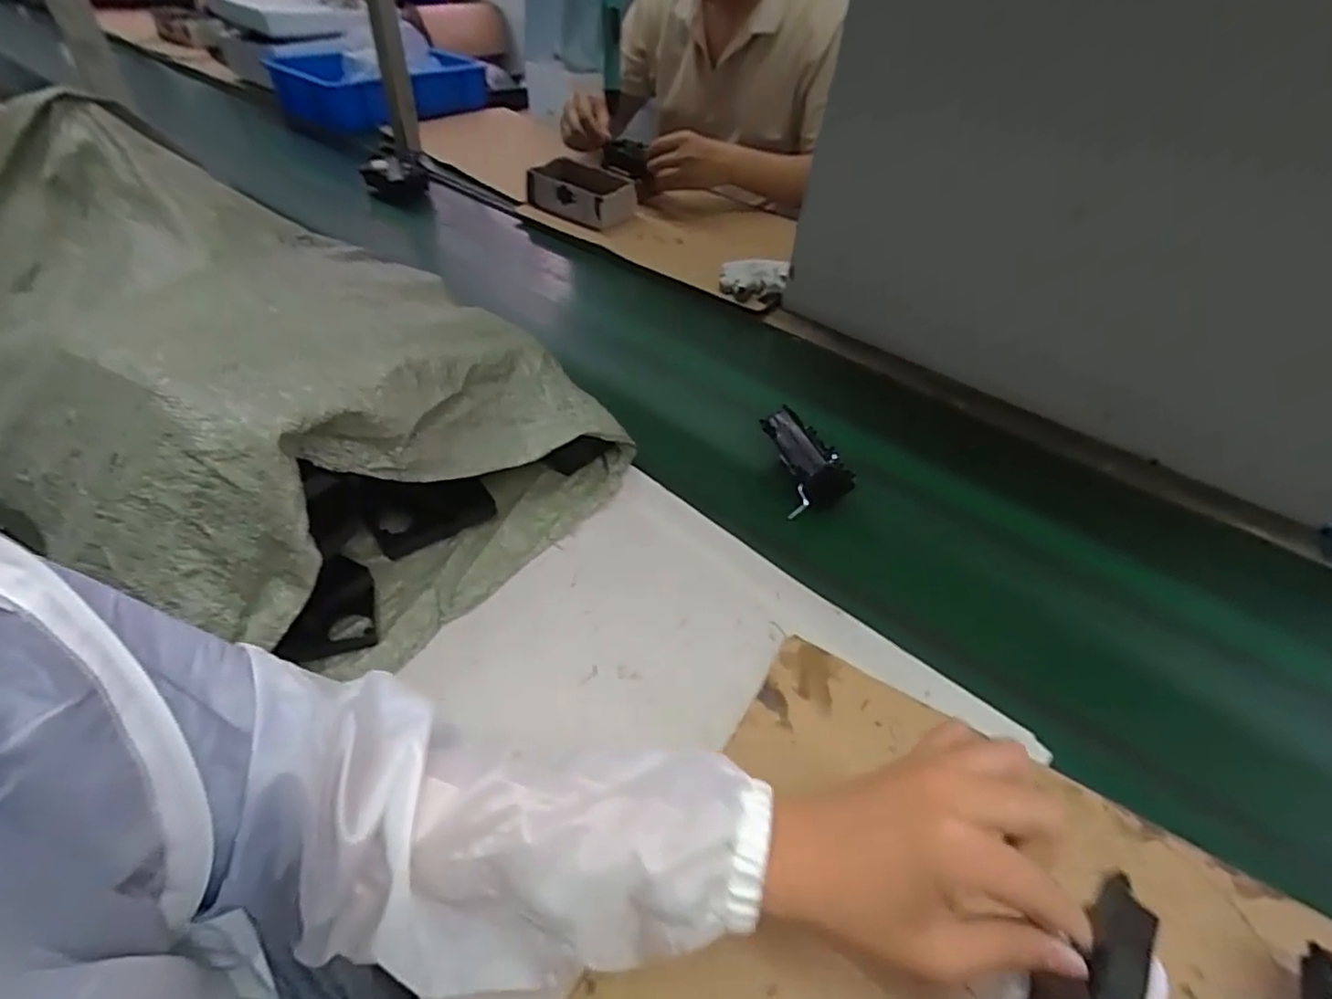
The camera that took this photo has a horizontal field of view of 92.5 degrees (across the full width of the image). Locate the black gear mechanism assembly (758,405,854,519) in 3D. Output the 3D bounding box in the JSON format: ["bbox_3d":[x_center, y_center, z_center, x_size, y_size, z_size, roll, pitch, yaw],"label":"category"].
[{"bbox_3d":[0.143,-0.044,0.657,0.060,0.052,0.107,-19,66,-24],"label":"black gear mechanism assembly"}]

